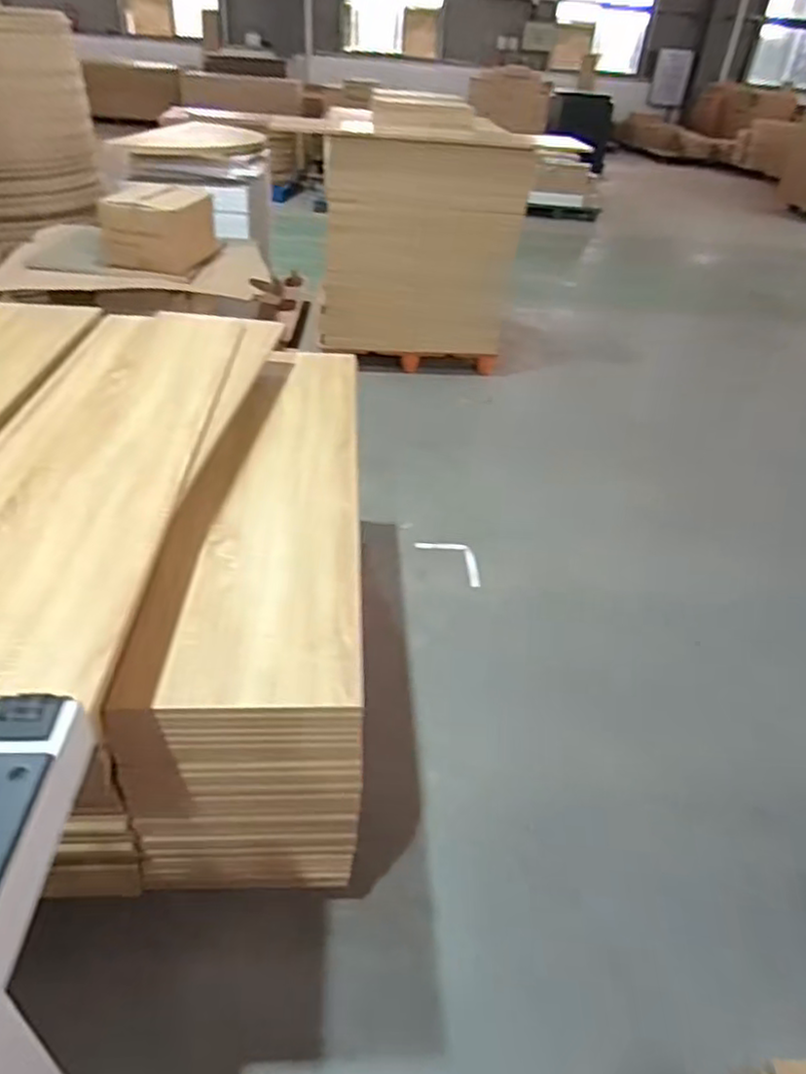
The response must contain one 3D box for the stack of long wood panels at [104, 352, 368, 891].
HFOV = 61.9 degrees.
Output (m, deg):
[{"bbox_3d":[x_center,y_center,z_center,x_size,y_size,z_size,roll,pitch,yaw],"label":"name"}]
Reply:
[{"bbox_3d":[-0.277,0.053,1.548,0.370,0.460,1.219,1,37,-5],"label":"stack of long wood panels"}]

